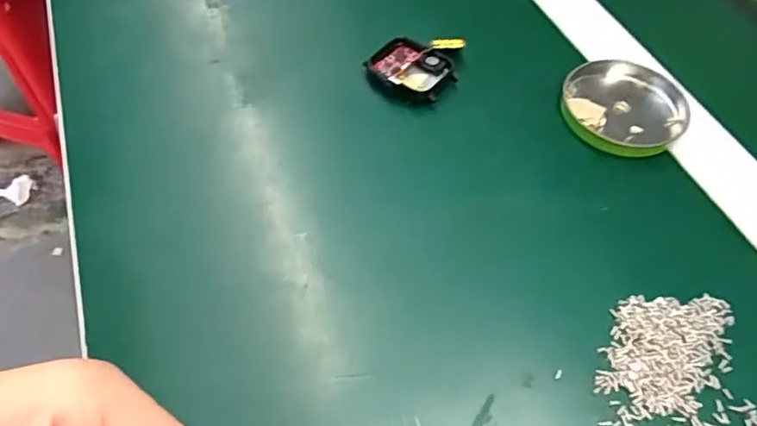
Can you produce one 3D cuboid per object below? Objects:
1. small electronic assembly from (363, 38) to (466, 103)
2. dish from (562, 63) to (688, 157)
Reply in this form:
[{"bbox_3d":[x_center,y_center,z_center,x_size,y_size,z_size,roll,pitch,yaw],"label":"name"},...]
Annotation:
[{"bbox_3d":[0.020,-0.081,0.320,0.051,0.014,0.040,6,54,3],"label":"small electronic assembly"},{"bbox_3d":[0.136,-0.058,0.312,0.065,0.011,0.063,9,55,5],"label":"dish"}]

